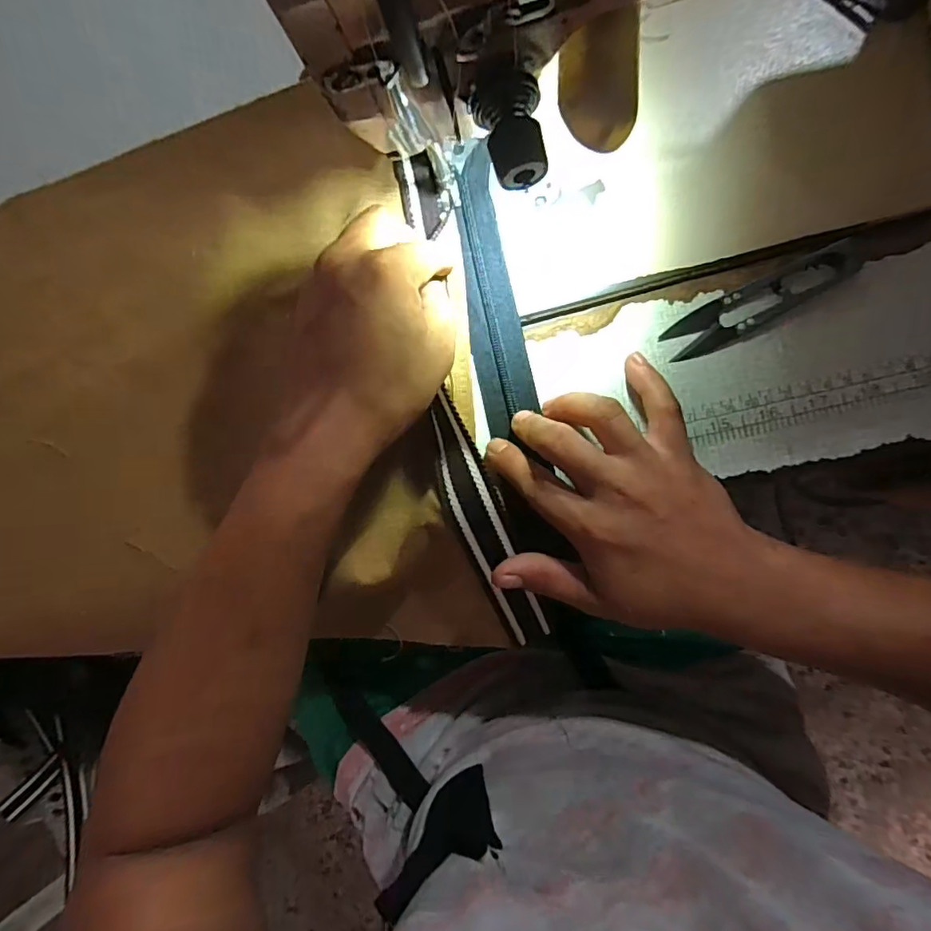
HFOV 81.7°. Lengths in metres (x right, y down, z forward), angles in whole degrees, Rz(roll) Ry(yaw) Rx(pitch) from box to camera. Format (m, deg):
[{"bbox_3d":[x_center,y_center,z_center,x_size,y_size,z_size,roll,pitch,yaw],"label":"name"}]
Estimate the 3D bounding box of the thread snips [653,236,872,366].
[{"bbox_3d":[0.159,-0.087,0.286,0.104,0.008,0.025,-24,87,7],"label":"thread snips"}]

